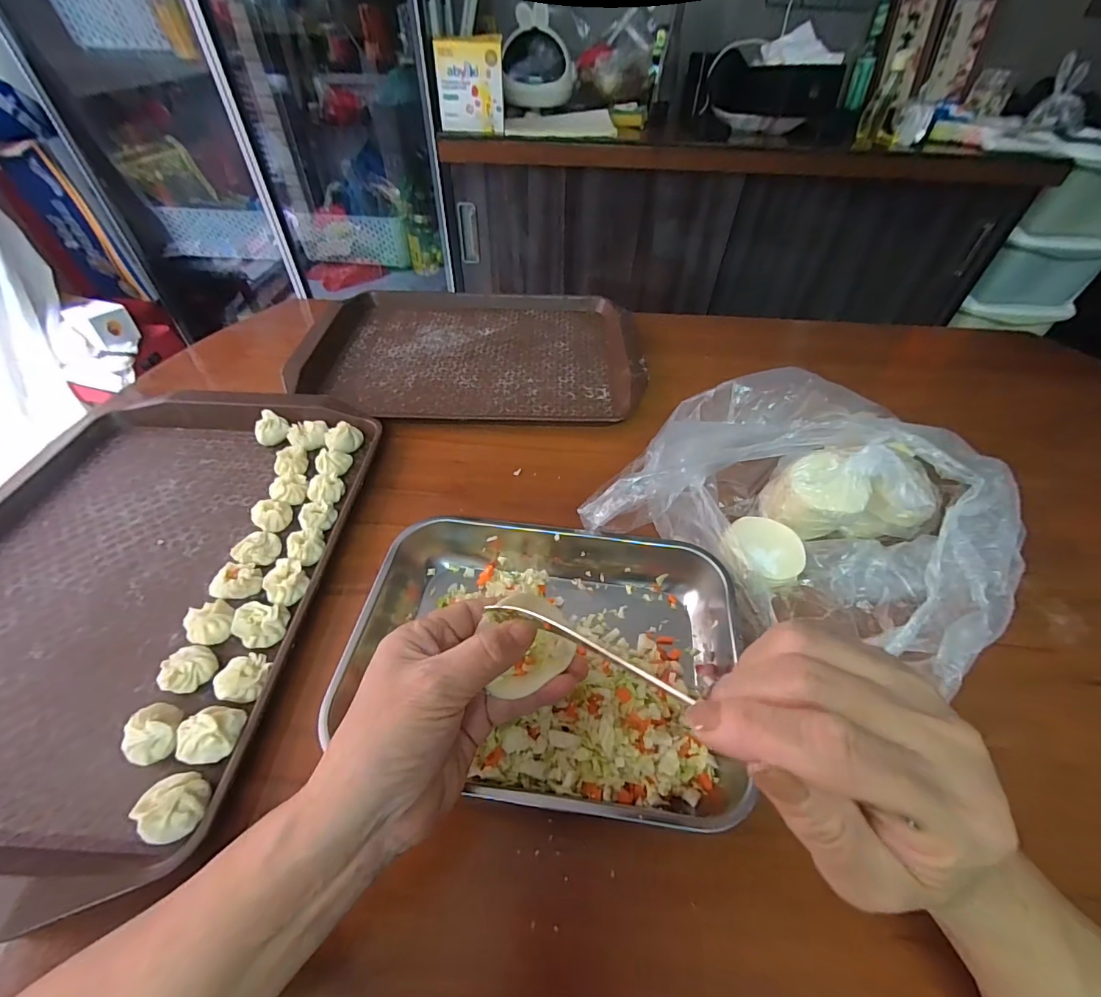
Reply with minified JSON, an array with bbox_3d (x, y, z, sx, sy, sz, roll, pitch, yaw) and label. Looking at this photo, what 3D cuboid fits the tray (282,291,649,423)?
[{"bbox_3d":[-0.098,-0.206,0.605,0.404,0.026,0.316,-2,48,-3],"label":"tray"}]

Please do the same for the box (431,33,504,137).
[{"bbox_3d":[-0.175,-0.890,1.010,0.141,0.157,0.038,0,48,-1],"label":"box"}]

